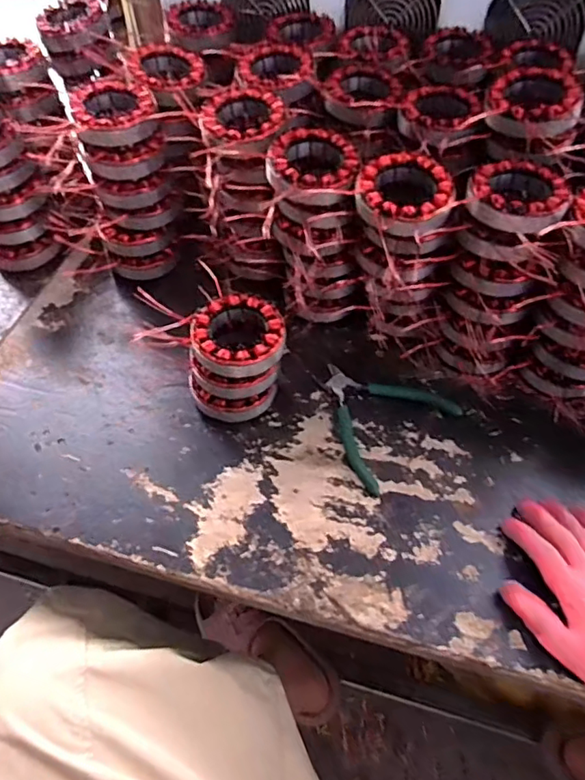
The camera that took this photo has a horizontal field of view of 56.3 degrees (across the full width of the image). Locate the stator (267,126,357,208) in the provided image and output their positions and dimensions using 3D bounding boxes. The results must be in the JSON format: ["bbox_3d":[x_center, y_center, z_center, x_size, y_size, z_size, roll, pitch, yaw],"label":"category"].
[{"bbox_3d":[0.019,-0.207,0.517,0.082,0.034,0.097,4,56,3],"label":"stator"}]

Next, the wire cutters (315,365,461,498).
[{"bbox_3d":[0.079,0.019,0.559,0.132,0.014,0.136,39,65,24],"label":"wire cutters"}]

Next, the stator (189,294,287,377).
[{"bbox_3d":[-0.051,-0.053,0.524,0.087,0.026,0.083,-5,56,-3],"label":"stator"}]

